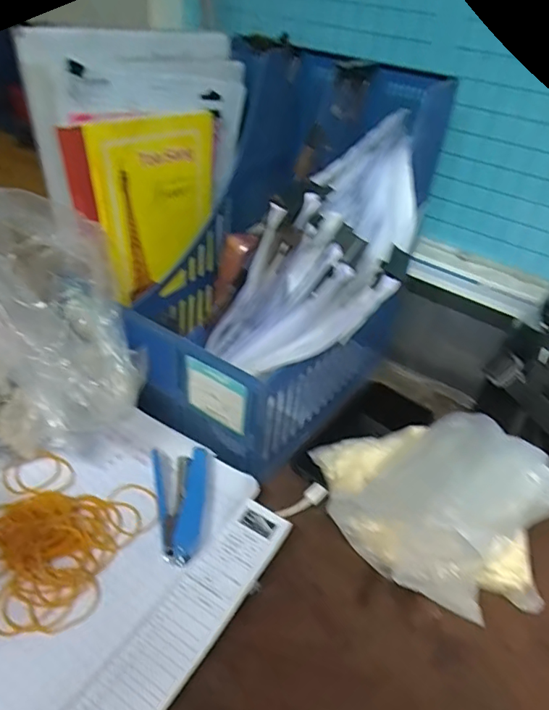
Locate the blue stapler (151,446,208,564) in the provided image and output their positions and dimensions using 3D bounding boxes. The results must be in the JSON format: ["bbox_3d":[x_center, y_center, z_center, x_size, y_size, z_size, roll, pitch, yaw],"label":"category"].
[{"bbox_3d":[-0.072,0.113,0.401,0.042,0.022,0.089,-1,37,-10],"label":"blue stapler"}]

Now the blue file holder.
[{"bbox_3d":[0.013,-0.087,0.482,0.209,0.303,0.278,17,37,15],"label":"blue file holder"}]

